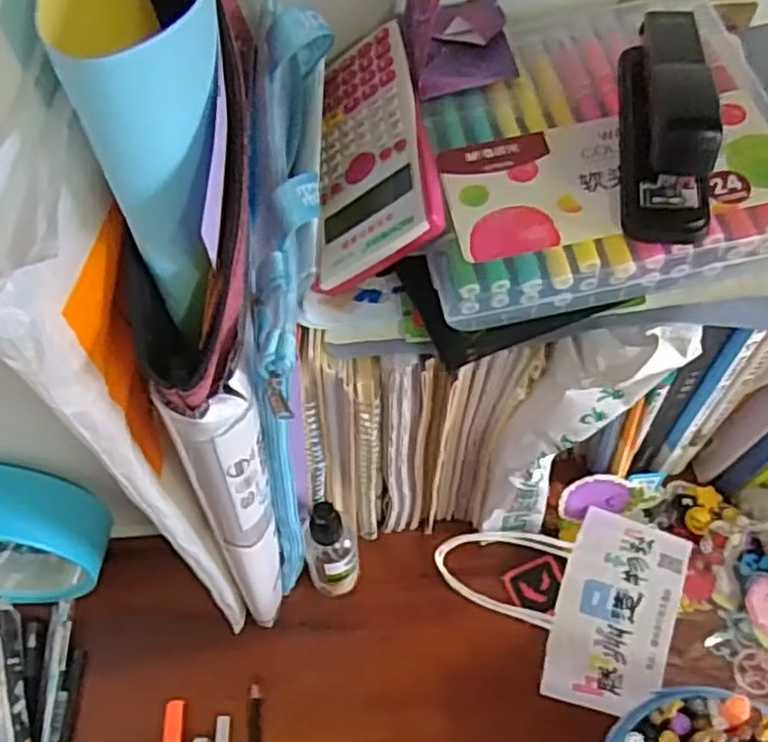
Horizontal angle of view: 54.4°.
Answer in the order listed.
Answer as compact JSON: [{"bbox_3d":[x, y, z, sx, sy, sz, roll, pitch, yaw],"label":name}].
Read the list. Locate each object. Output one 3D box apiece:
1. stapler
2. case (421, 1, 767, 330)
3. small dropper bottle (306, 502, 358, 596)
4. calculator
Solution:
[{"bbox_3d":[0.135,-0.125,0.355,0.034,0.063,0.113,4,59,4],"label":"stapler"},{"bbox_3d":[0.109,-0.123,0.400,0.183,0.038,0.186,-7,59,-3],"label":"case"},{"bbox_3d":[-0.035,0.130,0.529,0.028,0.133,0.030,-1,59,1],"label":"small dropper bottle"},{"bbox_3d":[-0.004,-0.121,0.402,0.079,0.011,0.152,-16,63,37],"label":"calculator"}]

